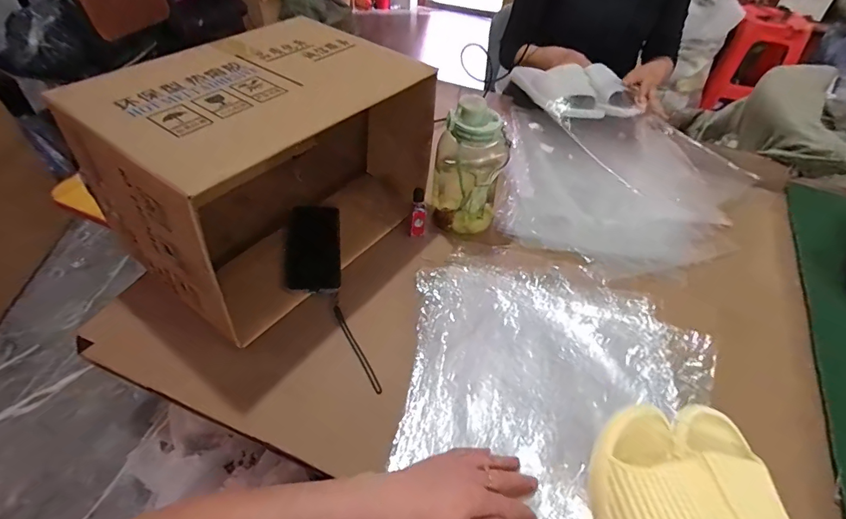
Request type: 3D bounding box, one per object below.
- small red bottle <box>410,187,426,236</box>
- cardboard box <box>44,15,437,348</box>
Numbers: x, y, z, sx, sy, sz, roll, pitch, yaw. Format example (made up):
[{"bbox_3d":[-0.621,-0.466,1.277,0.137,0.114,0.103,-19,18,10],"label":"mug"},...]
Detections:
[{"bbox_3d":[-0.007,-0.075,0.704,0.024,0.090,0.021,3,46,0],"label":"small red bottle"},{"bbox_3d":[-0.201,-0.136,0.639,0.250,0.259,0.420,30,52,24],"label":"cardboard box"}]

